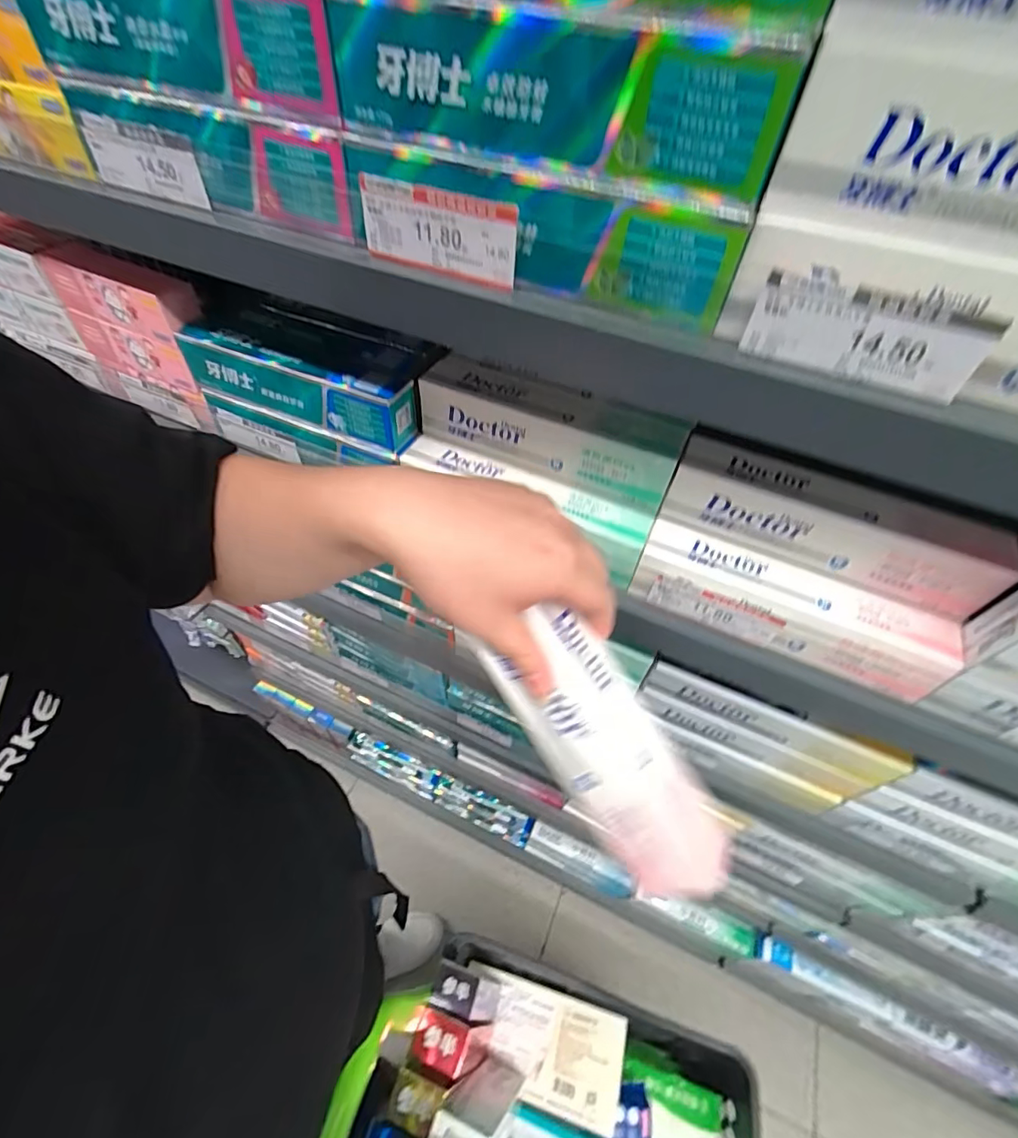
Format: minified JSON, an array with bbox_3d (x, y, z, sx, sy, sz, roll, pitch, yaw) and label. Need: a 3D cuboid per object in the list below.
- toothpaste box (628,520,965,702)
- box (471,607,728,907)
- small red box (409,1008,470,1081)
[{"bbox_3d":[0.219,0.031,0.406,0.227,0.055,0.047,21,52,14],"label":"toothpaste box"},{"bbox_3d":[0.066,0.118,0.328,0.206,0.074,0.040,58,20,-6],"label":"box"},{"bbox_3d":[-0.074,0.515,0.549,0.055,0.035,0.045,15,51,9],"label":"small red box"}]

